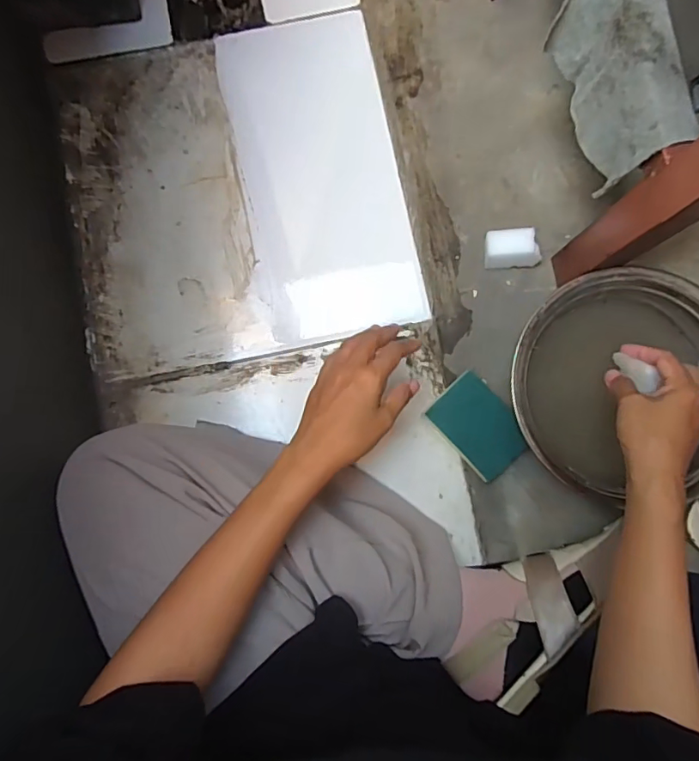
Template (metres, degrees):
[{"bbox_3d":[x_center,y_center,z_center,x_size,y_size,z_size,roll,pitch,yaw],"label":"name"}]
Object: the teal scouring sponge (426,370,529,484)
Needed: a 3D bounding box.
[{"bbox_3d":[0.141,0.049,0.543,0.075,0.028,0.101,-43,84,-3],"label":"teal scouring sponge"}]

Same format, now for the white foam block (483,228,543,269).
[{"bbox_3d":[0.182,-0.147,0.558,0.058,0.033,0.035,-1,84,2],"label":"white foam block"}]

